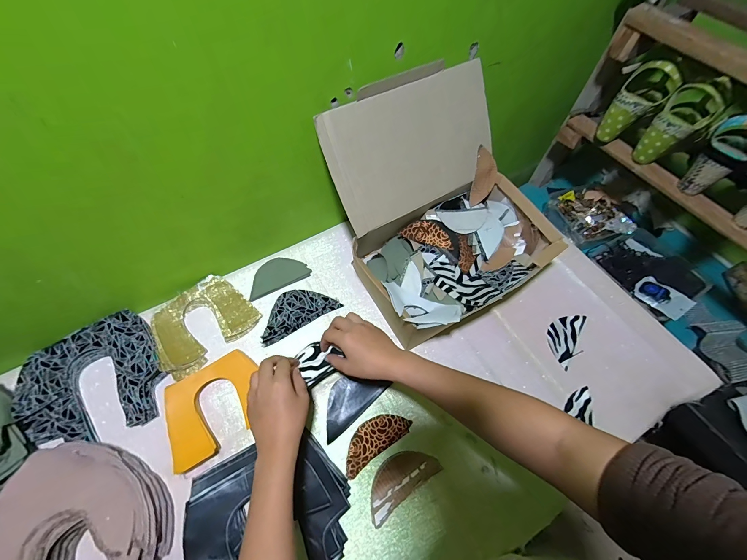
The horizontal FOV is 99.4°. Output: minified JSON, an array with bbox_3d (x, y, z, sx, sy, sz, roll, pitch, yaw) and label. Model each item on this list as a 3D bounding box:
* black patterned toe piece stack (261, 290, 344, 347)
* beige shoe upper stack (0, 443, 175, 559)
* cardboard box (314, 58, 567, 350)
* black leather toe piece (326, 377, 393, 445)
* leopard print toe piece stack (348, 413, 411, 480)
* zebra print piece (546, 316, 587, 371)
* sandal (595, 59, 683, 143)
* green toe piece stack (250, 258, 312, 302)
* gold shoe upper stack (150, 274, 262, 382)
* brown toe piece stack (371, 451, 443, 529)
[{"bbox_3d":[-0.142,0.054,0.580,0.146,0.014,0.073,-28,68,-15],"label":"black patterned toe piece stack"},{"bbox_3d":[-0.375,0.305,0.401,0.175,0.060,0.181,-26,67,-14],"label":"beige shoe upper stack"},{"bbox_3d":[0.119,-0.121,0.544,0.332,0.251,0.322,-28,67,-16],"label":"cardboard box"},{"bbox_3d":[-0.040,0.191,0.511,0.120,0.005,0.062,-39,71,-19],"label":"black leather toe piece"},{"bbox_3d":[0.000,0.241,0.484,0.113,0.012,0.048,-32,69,-17],"label":"leopard print toe piece stack"},{"bbox_3d":[0.347,0.107,0.574,0.058,0.004,0.106,16,64,14],"label":"zebra print piece"},{"bbox_3d":[0.498,-0.341,0.615,0.074,0.144,0.081,-18,62,-42],"label":"sandal"},{"bbox_3d":[-0.185,-0.012,0.607,0.115,0.011,0.057,-27,67,-15],"label":"green toe piece stack"},{"bbox_3d":[-0.301,0.070,0.555,0.162,0.022,0.132,-39,71,-19],"label":"gold shoe upper stack"},{"bbox_3d":[0.037,0.288,0.461,0.117,0.011,0.055,-33,69,-17],"label":"brown toe piece stack"}]

